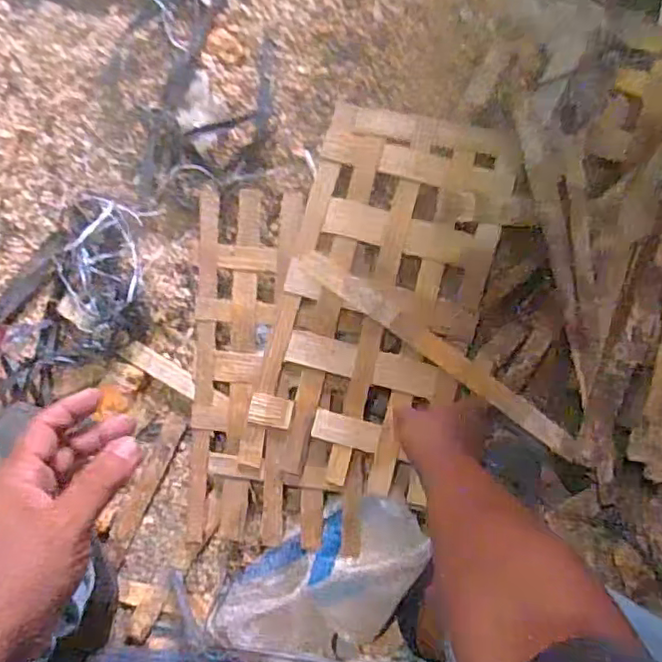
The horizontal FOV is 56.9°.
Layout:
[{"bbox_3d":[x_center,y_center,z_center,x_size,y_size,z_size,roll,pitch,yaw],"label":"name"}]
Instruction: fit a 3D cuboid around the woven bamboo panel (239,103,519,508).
[{"bbox_3d":[0.060,-0.033,0.739,0.229,0.016,0.451,15,92,6],"label":"woven bamboo panel"}]

